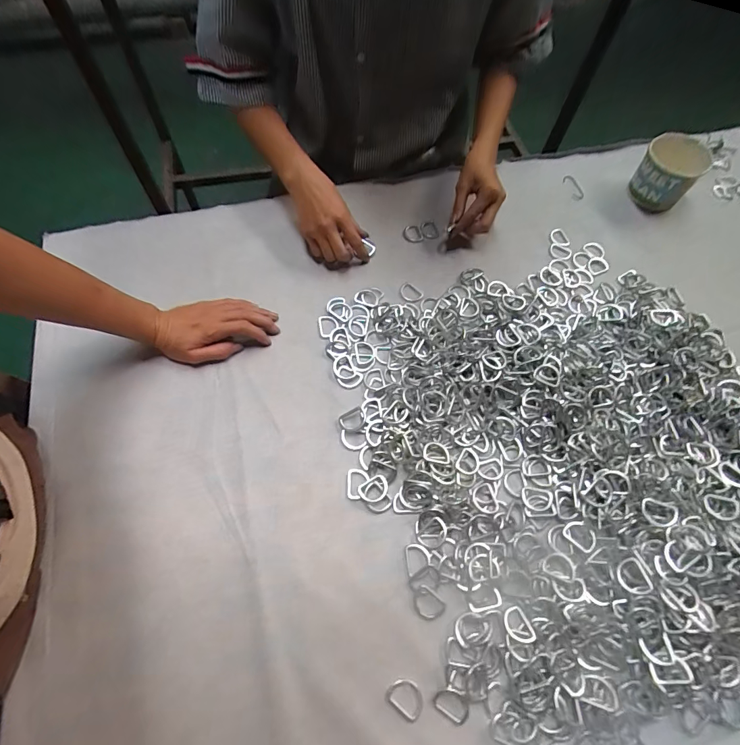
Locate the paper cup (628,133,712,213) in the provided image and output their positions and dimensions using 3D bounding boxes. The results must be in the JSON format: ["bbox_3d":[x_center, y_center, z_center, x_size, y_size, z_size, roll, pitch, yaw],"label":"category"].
[{"bbox_3d":[0.454,-0.303,0.635,0.082,0.088,0.075,1,65,-2],"label":"paper cup"}]

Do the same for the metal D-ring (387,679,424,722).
[{"bbox_3d":[0.035,0.304,0.382,0.035,0.004,0.028,38,70,14],"label":"metal D-ring"}]

